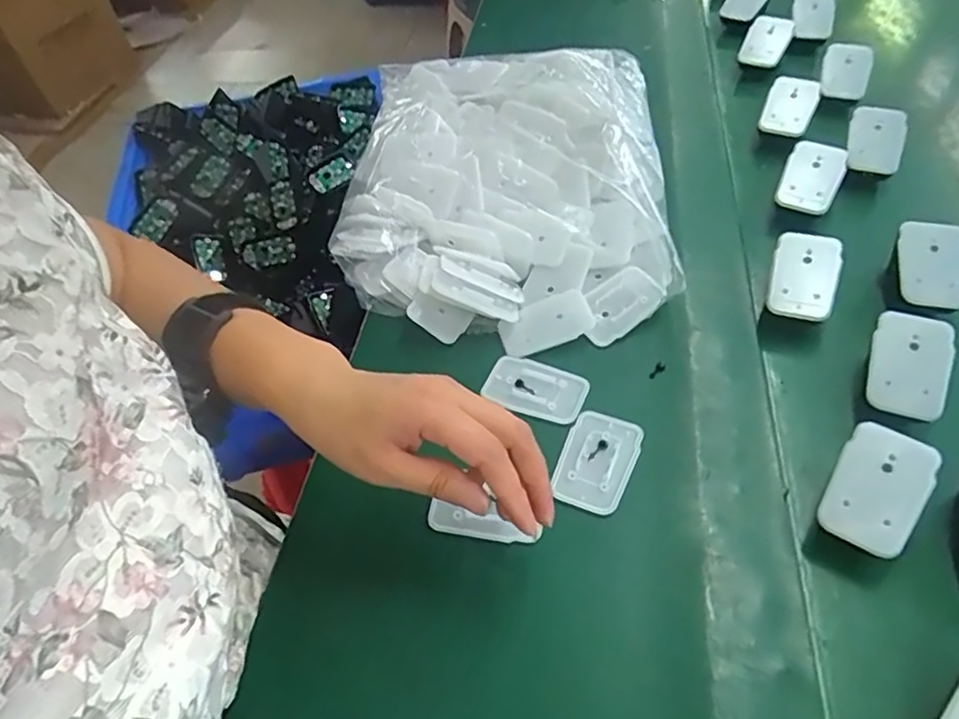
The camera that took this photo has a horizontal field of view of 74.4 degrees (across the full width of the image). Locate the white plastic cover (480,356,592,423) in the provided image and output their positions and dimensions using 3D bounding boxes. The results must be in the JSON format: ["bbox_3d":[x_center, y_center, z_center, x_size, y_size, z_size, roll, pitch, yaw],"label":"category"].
[{"bbox_3d":[0.039,0.020,0.451,0.071,0.004,0.046,22,62,16],"label":"white plastic cover"}]

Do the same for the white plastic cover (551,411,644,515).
[{"bbox_3d":[0.076,0.066,0.410,0.046,0.004,0.069,19,61,15],"label":"white plastic cover"}]

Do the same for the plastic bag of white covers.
[{"bbox_3d":[0.017,-0.161,0.563,0.280,0.075,0.344,-1,58,3],"label":"plastic bag of white covers"}]

